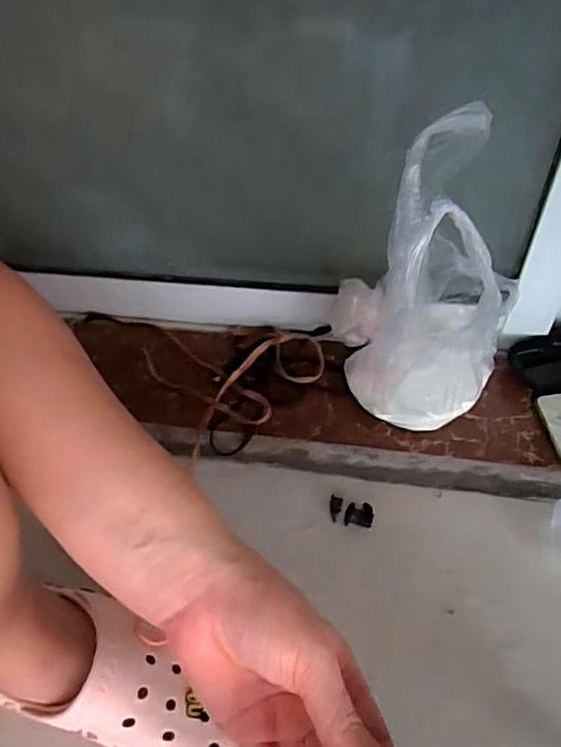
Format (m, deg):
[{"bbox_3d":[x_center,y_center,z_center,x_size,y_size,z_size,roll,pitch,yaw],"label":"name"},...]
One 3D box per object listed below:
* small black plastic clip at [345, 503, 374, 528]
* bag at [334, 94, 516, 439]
[{"bbox_3d":[0.071,0.128,0.533,0.025,0.012,0.018,4,54,7],"label":"small black plastic clip"},{"bbox_3d":[0.121,-0.063,0.472,0.145,0.271,0.098,4,54,8],"label":"bag"}]

